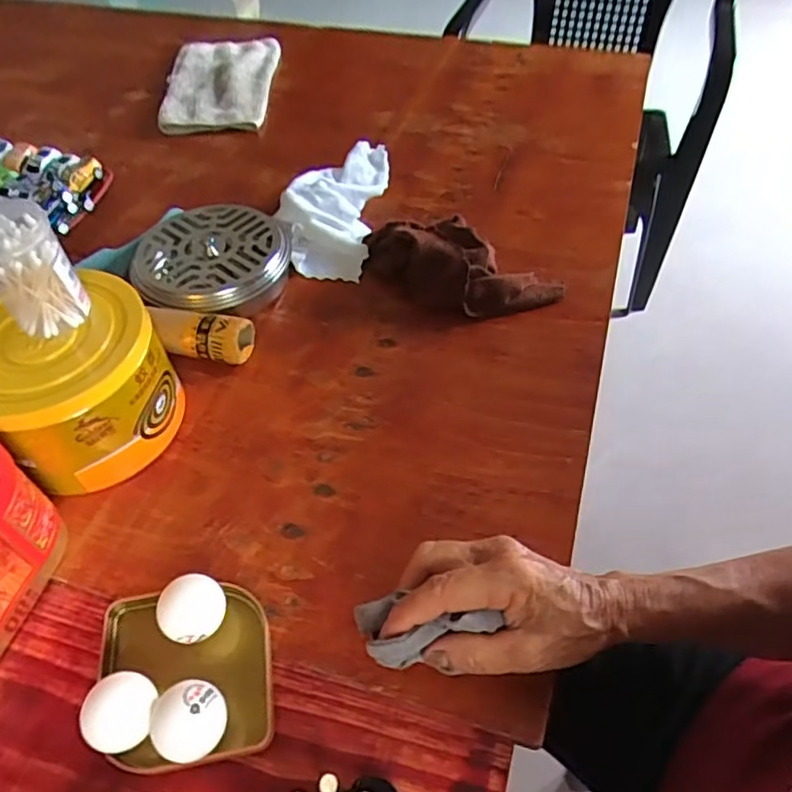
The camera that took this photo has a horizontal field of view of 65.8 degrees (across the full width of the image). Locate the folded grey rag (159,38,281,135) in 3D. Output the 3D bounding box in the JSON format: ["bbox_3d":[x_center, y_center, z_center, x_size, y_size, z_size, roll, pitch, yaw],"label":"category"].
[{"bbox_3d":[-0.243,-0.434,0.844,0.143,0.026,0.245,-3,51,1],"label":"folded grey rag"}]

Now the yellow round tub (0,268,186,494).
[{"bbox_3d":[-0.237,-0.009,0.454,0.128,0.105,0.135,-2,51,2],"label":"yellow round tub"}]

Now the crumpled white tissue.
[{"bbox_3d":[-0.067,-0.195,0.634,0.097,0.040,0.171,5,51,8],"label":"crumpled white tissue"}]

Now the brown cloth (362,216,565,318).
[{"bbox_3d":[0.055,-0.115,0.553,0.182,0.054,0.076,12,53,13],"label":"brown cloth"}]

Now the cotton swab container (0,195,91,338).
[{"bbox_3d":[-0.244,-0.083,0.403,0.055,0.072,0.050,37,61,28],"label":"cotton swab container"}]

